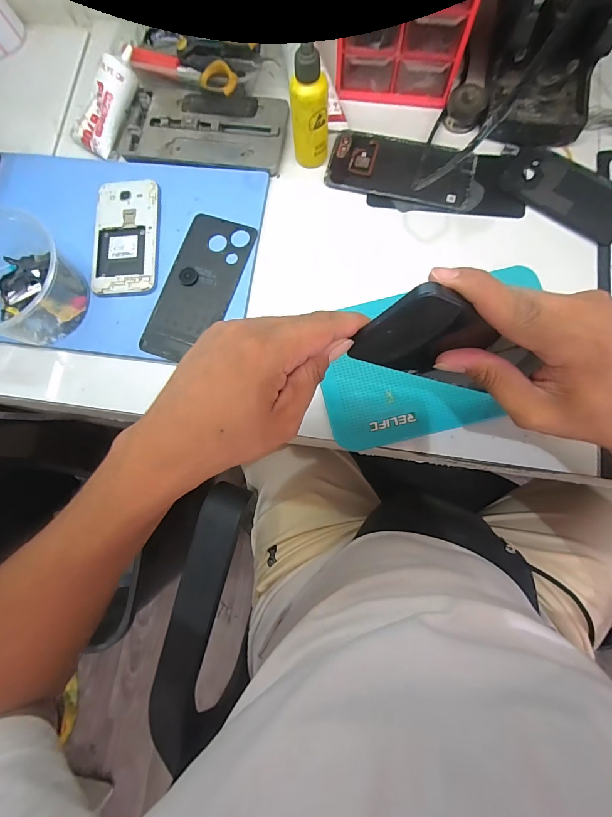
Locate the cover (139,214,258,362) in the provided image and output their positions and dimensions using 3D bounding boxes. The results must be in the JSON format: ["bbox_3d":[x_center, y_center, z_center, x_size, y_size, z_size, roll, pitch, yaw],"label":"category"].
[{"bbox_3d":[-0.109,-0.124,0.360,0.070,0.005,0.156,19,82,6],"label":"cover"}]

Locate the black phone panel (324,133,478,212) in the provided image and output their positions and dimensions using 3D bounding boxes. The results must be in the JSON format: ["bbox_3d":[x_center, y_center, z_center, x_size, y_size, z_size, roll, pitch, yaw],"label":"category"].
[{"bbox_3d":[0.101,-0.256,0.376,0.153,0.008,0.069,15,82,6],"label":"black phone panel"}]

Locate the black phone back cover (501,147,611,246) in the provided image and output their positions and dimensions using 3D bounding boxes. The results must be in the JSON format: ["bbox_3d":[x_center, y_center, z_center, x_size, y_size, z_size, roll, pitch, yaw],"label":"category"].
[{"bbox_3d":[0.268,-0.221,0.359,0.127,0.008,0.062,39,85,9],"label":"black phone back cover"}]

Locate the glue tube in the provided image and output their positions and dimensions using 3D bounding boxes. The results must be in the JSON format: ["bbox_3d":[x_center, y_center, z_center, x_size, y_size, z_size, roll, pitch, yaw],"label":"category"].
[{"bbox_3d":[-0.213,-0.330,0.378,0.044,0.026,0.105,39,108,8],"label":"glue tube"}]

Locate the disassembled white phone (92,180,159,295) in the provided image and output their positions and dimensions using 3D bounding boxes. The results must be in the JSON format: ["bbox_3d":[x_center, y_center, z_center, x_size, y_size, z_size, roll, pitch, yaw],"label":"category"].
[{"bbox_3d":[-0.190,-0.181,0.370,0.066,0.006,0.127,-1,80,3],"label":"disassembled white phone"}]

